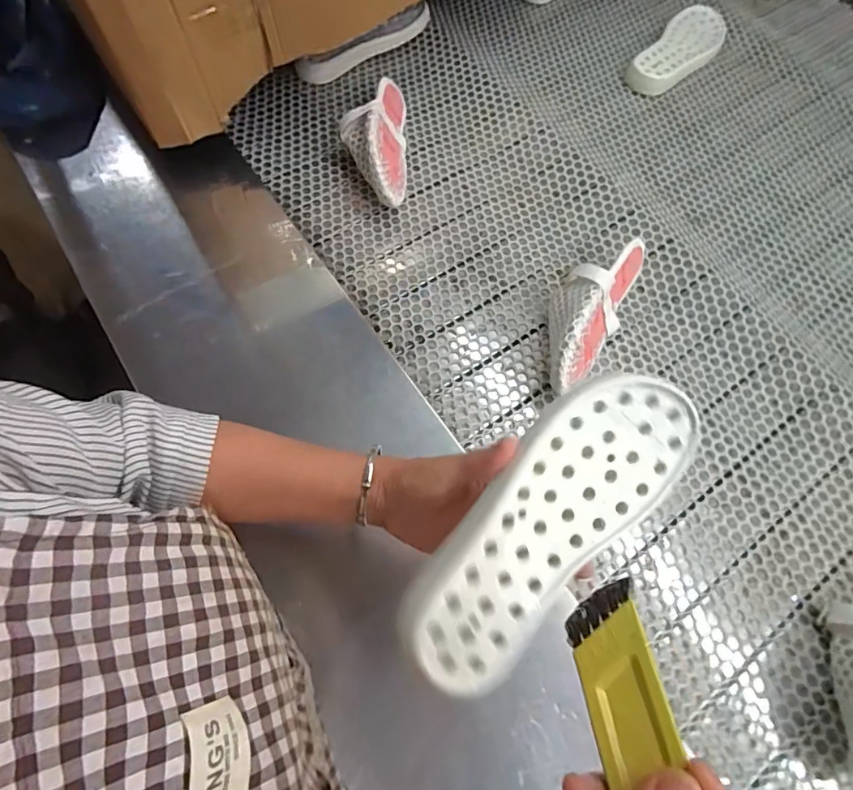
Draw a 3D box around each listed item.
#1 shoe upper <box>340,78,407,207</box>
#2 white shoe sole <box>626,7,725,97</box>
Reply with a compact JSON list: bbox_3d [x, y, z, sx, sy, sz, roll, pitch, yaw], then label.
[{"bbox_3d":[-0.071,-0.355,0.670,0.084,0.081,0.226,-1,66,-3],"label":"shoe upper"},{"bbox_3d":[0.428,-0.581,0.824,0.090,0.020,0.257,36,70,13],"label":"white shoe sole"}]

